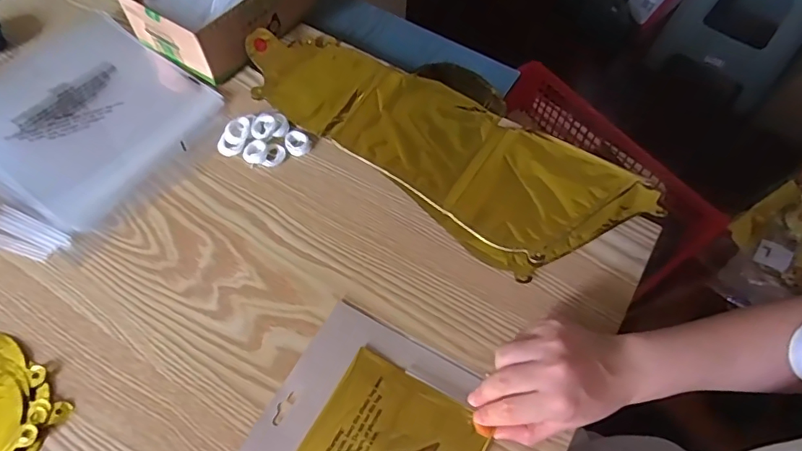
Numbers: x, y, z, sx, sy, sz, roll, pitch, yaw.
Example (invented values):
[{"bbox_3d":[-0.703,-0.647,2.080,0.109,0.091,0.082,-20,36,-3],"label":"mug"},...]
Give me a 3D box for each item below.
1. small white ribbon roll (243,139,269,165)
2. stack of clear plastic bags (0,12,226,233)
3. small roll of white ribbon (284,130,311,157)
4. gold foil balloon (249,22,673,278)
[{"bbox_3d":[-0.144,-0.073,0.503,0.024,0.007,0.029,2,60,-1],"label":"small white ribbon roll"},{"bbox_3d":[-0.338,-0.117,0.525,0.249,0.008,0.217,33,64,16],"label":"stack of clear plastic bags"},{"bbox_3d":[-0.105,-0.083,0.515,0.025,0.006,0.030,-15,62,-10],"label":"small roll of white ribbon"},{"bbox_3d":[0.040,-0.108,0.527,0.418,0.016,0.184,36,65,17],"label":"gold foil balloon"}]

